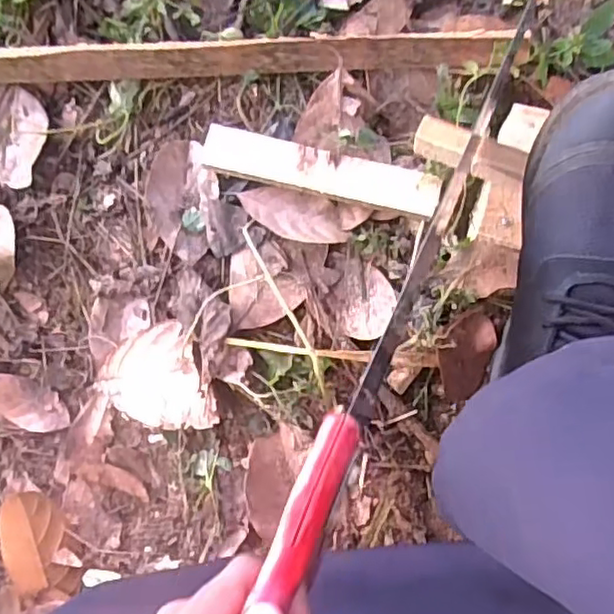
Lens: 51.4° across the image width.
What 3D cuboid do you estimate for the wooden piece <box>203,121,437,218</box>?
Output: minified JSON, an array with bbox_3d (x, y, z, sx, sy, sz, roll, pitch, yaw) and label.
[{"bbox_3d":[0.010,-0.103,0.483,0.179,0.014,0.033,14,88,11],"label":"wooden piece"}]

